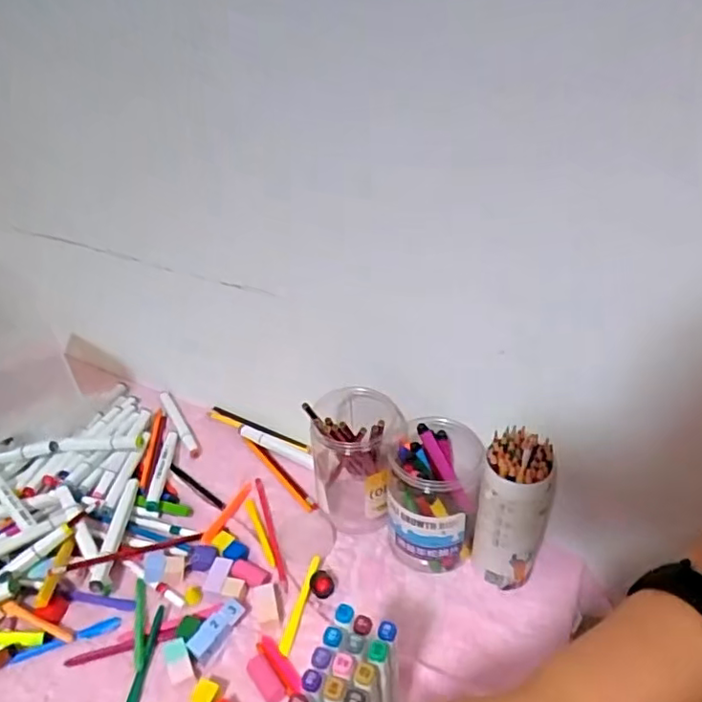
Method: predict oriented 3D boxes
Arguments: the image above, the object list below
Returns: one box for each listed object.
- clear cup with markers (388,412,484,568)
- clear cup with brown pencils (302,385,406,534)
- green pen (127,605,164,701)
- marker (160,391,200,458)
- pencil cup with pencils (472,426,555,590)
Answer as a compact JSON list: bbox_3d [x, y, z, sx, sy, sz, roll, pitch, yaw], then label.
[{"bbox_3d":[0.091,0.158,0.641,0.095,0.140,0.109,3,35,8],"label":"clear cup with markers"},{"bbox_3d":[0.002,0.113,0.689,0.108,0.166,0.123,4,35,10],"label":"clear cup with brown pencils"},{"bbox_3d":[-0.200,0.300,0.565,0.011,0.009,0.107,-1,34,2],"label":"green pen"},{"bbox_3d":[-0.252,0.102,0.851,0.016,0.018,0.149,-20,38,-24],"label":"marker"},{"bbox_3d":[0.164,0.166,0.593,0.063,0.177,0.062,-2,34,1],"label":"pencil cup with pencils"}]

